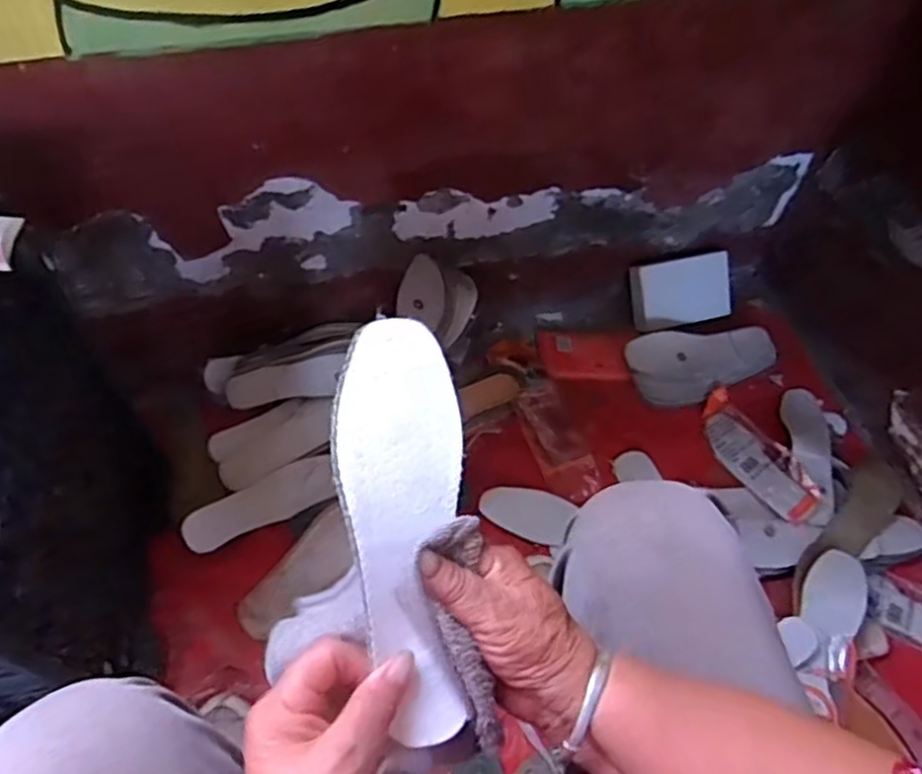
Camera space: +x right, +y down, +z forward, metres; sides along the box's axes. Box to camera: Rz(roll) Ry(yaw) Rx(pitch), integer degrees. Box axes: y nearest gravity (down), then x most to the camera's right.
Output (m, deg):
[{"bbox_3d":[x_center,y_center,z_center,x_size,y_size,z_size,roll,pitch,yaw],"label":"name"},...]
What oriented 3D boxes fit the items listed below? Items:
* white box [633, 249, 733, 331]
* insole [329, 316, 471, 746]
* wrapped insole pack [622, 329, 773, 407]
[{"bbox_3d":[0.346,-0.150,1.100,0.161,0.101,0.035,-12,18,-8],"label":"white box"},{"bbox_3d":[-0.030,0.067,0.374,0.067,0.019,0.217,-5,75,-7],"label":"insole"},{"bbox_3d":[0.369,-0.032,1.075,0.233,0.017,0.106,-6,85,-12],"label":"wrapped insole pack"}]

